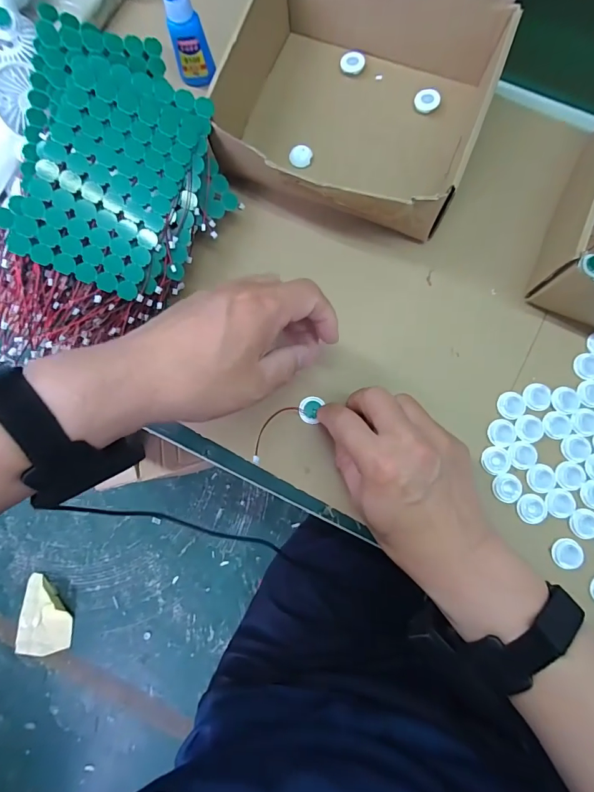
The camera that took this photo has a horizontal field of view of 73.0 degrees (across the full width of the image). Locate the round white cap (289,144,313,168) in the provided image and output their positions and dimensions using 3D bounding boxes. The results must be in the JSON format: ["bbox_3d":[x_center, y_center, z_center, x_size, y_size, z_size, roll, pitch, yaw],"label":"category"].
[{"bbox_3d":[0.003,-0.224,0.374,0.020,0.004,0.022,0,81,1],"label":"round white cap"}]

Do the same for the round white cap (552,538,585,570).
[{"bbox_3d":[0.213,0.124,0.314,0.022,0.004,0.023,0,81,1],"label":"round white cap"}]

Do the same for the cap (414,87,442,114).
[{"bbox_3d":[0.122,-0.277,0.375,0.023,0.006,0.024,0,81,1],"label":"cap"}]

